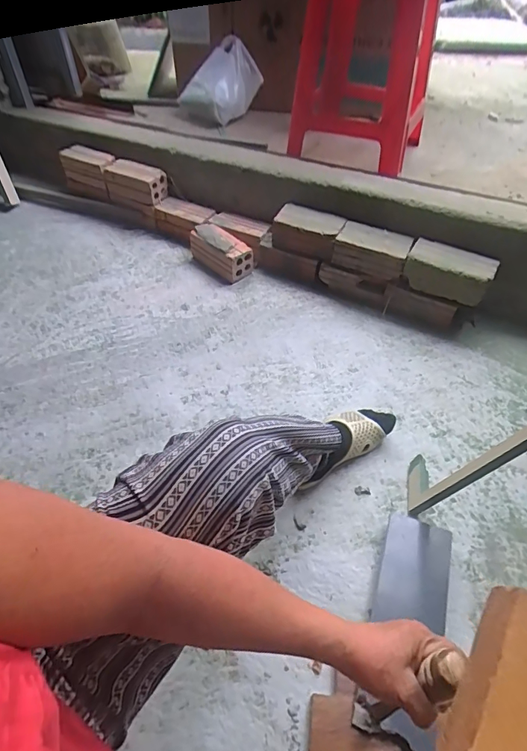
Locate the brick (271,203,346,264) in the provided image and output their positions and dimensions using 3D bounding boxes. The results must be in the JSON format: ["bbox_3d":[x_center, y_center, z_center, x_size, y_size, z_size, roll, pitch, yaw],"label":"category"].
[{"bbox_3d":[0.108,-0.361,1.082,0.173,0.076,0.079,21,51,17],"label":"brick"}]

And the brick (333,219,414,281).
[{"bbox_3d":[0.265,-0.303,1.047,0.170,0.076,0.087,20,51,16],"label":"brick"}]

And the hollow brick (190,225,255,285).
[{"bbox_3d":[-0.116,-0.333,1.155,0.094,0.086,0.177,-35,58,-28],"label":"hollow brick"}]

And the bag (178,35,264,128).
[{"bbox_3d":[-0.146,-1.014,1.487,0.194,0.217,0.265,-27,54,-23],"label":"bag"}]

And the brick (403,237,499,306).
[{"bbox_3d":[0.427,-0.242,0.983,0.186,0.080,0.092,23,52,18],"label":"brick"}]

